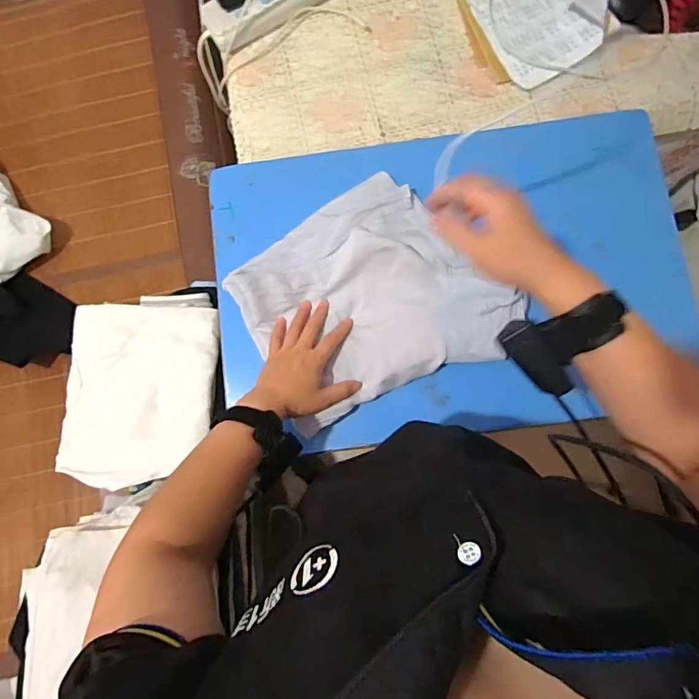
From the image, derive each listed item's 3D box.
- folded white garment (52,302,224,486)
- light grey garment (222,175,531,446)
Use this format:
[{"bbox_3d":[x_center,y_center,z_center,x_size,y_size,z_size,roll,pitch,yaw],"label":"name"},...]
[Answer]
[{"bbox_3d":[-0.337,0.066,0.745,0.228,0.047,0.285,1,81,3],"label":"folded white garment"},{"bbox_3d":[0.021,-0.062,0.570,0.286,0.028,0.257,-32,81,-3],"label":"light grey garment"}]

